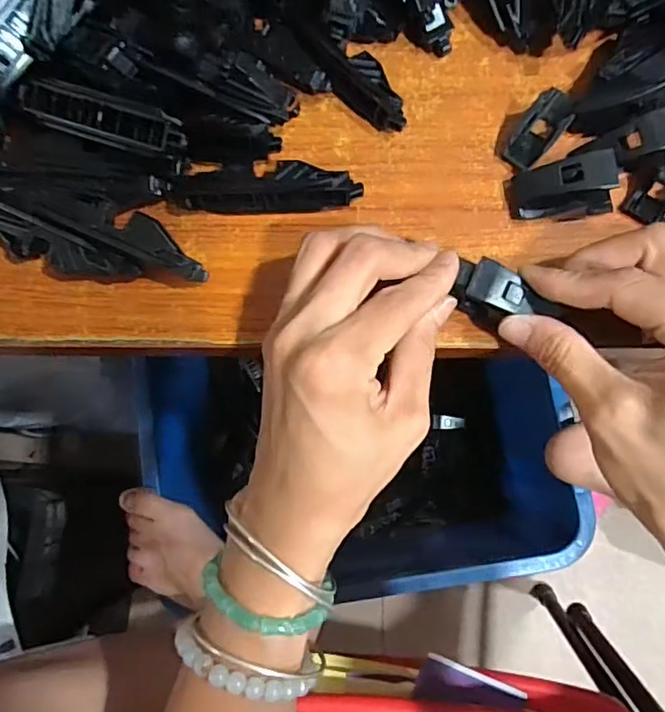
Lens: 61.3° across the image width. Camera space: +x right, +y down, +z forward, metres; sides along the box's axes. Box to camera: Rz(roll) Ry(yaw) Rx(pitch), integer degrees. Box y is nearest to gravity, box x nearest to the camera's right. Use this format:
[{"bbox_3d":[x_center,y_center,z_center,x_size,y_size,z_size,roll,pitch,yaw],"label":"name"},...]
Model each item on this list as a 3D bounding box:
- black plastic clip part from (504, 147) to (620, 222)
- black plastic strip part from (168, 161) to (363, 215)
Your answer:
[{"bbox_3d":[0.105,-0.074,0.249,0.050,0.012,0.028,-14,80,0],"label":"black plastic clip part"},{"bbox_3d":[-0.030,-0.076,0.252,0.082,0.014,0.022,3,80,3],"label":"black plastic strip part"}]

